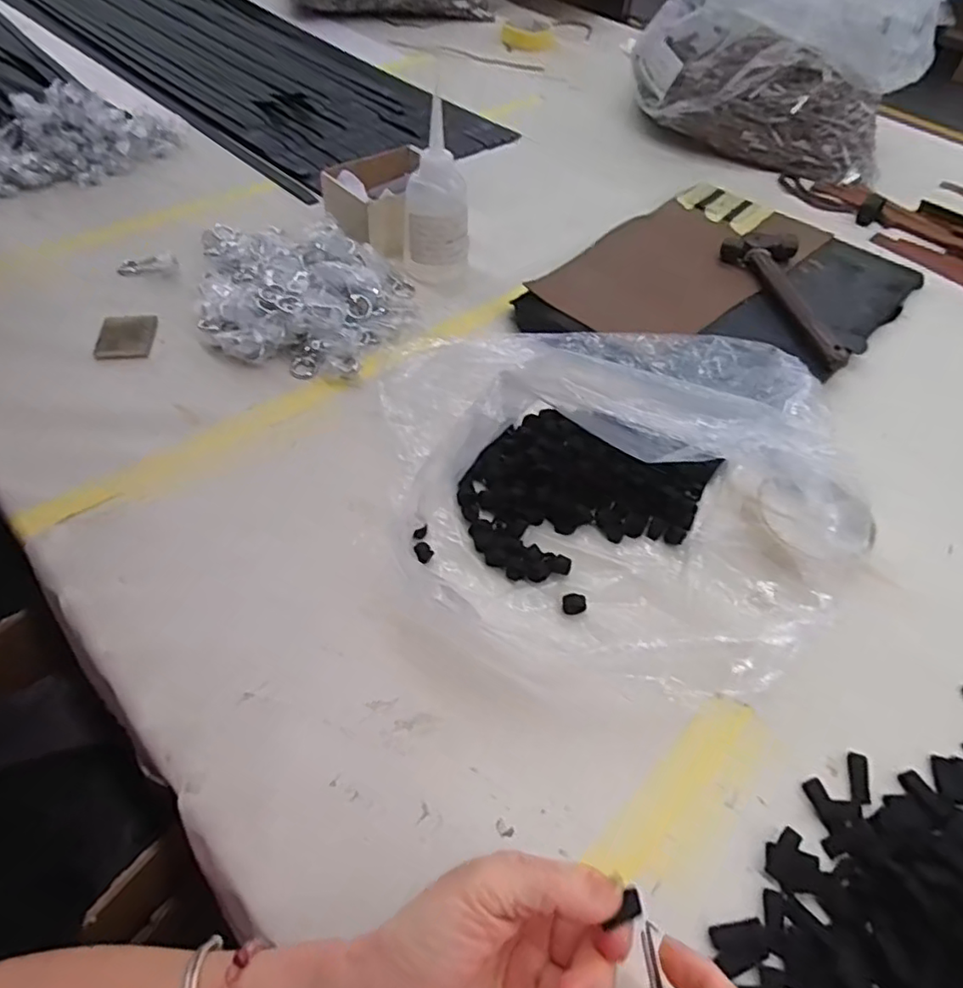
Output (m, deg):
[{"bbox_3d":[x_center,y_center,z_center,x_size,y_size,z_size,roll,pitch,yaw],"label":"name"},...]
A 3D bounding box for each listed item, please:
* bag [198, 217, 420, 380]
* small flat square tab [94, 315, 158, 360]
[{"bbox_3d":[-0.158,-0.189,0.560,0.189,0.048,0.207,-6,53,-9],"label":"bag"},{"bbox_3d":[-0.299,-0.133,0.525,0.042,0.006,0.052,-1,52,-11],"label":"small flat square tab"}]

